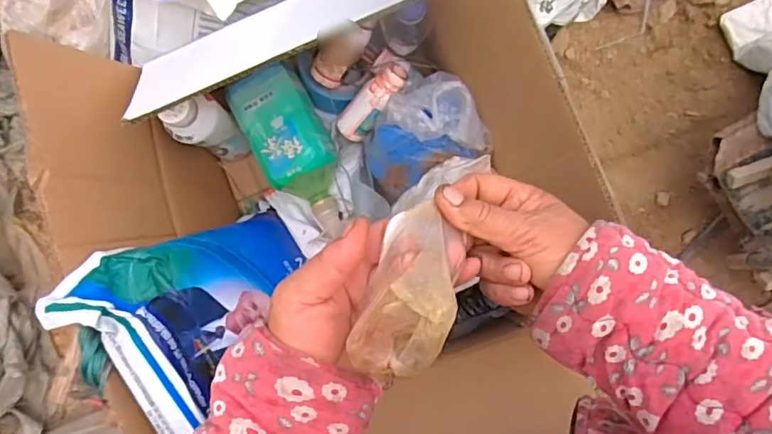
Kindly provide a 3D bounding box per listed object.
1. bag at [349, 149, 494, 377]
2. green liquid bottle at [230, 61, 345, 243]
[{"bbox_3d":[0.023,0.019,0.327,0.049,0.034,0.147,16,59,6],"label":"bag"},{"bbox_3d":[-0.120,-0.092,0.718,0.097,0.070,0.198,-27,98,1],"label":"green liquid bottle"}]

